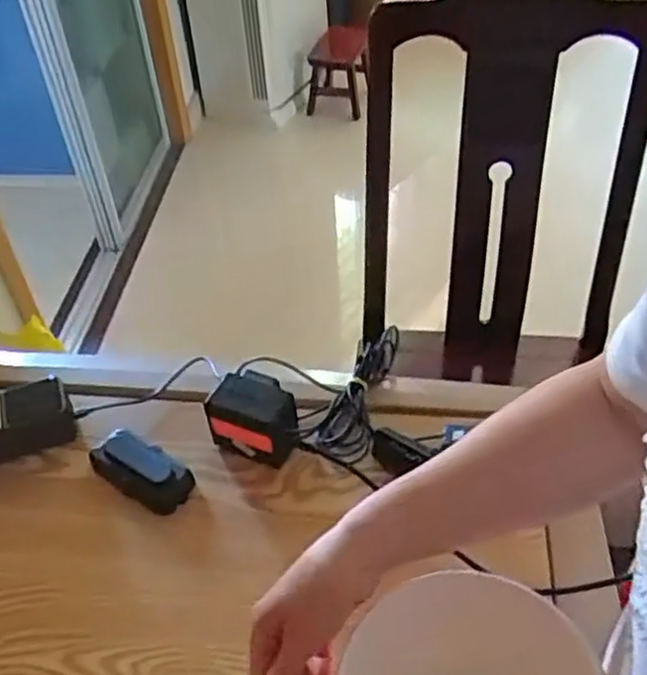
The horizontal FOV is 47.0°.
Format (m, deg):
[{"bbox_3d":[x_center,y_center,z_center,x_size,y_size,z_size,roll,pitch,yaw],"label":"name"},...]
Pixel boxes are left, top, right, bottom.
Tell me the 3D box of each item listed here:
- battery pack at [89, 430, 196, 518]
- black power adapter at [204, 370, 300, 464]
[{"bbox_3d":[-0.180,0.126,0.730,0.110,0.039,0.053,24,50,26],"label":"battery pack"},{"bbox_3d":[-0.064,0.080,0.730,0.088,0.082,0.055,18,48,21],"label":"black power adapter"}]

